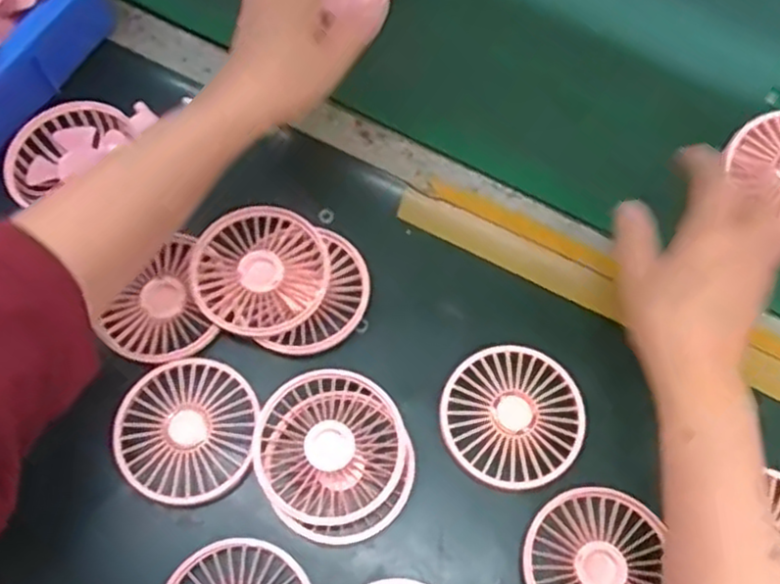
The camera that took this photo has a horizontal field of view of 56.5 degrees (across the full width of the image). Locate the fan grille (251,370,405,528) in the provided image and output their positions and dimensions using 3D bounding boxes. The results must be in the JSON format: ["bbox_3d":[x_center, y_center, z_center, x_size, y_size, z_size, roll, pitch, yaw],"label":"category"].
[{"bbox_3d":[-0.036,0.093,0.436,0.086,0.018,0.085,1,67,-2],"label":"fan grille"}]

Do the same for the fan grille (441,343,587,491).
[{"bbox_3d":[0.077,0.076,0.449,0.084,0.007,0.086,1,67,-2],"label":"fan grille"}]

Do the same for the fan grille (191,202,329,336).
[{"bbox_3d":[-0.084,-0.013,0.475,0.086,0.015,0.085,1,67,-2],"label":"fan grille"}]

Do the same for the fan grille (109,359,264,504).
[{"bbox_3d":[-0.125,0.083,0.442,0.085,0.012,0.085,1,67,-2],"label":"fan grille"}]

